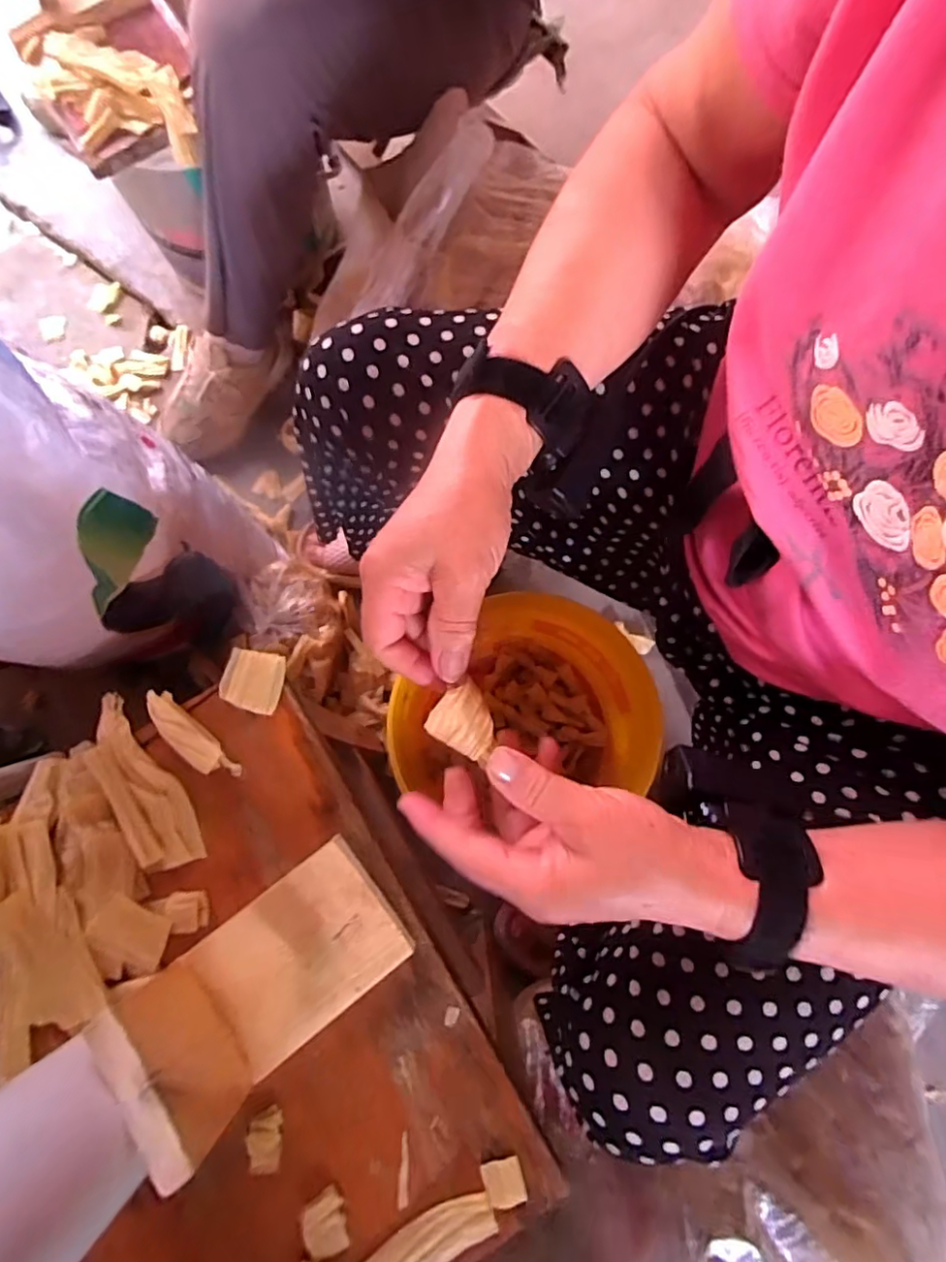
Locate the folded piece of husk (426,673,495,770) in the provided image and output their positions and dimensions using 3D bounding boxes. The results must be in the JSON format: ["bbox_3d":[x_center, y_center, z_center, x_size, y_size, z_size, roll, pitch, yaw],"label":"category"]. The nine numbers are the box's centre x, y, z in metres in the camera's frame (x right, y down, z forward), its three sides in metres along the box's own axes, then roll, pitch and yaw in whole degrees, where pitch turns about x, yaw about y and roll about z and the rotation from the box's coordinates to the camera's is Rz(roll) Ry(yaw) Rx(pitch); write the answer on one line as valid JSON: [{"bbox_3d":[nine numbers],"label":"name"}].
[{"bbox_3d":[-0.002,0.045,0.295,0.034,0.010,0.031,37,81,6],"label":"folded piece of husk"}]

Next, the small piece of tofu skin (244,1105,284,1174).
[{"bbox_3d":[-0.112,0.273,0.317,0.018,0.005,0.030,0,79,-1],"label":"small piece of tofu skin"}]

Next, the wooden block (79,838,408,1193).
[{"bbox_3d":[-0.103,0.181,0.300,0.129,0.076,0.079,-36,81,-7],"label":"wooden block"}]

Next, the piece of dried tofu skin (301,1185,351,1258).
[{"bbox_3d":[-0.077,0.312,0.310,0.021,0.010,0.029,-11,79,-3],"label":"piece of dried tofu skin"}]

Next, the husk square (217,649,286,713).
[{"bbox_3d":[-0.137,0.030,0.368,0.037,0.005,0.036,12,79,2],"label":"husk square"}]

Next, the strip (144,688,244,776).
[{"bbox_3d":[-0.171,0.065,0.356,0.069,0.011,0.020,43,82,7],"label":"strip"}]

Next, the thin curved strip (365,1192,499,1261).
[{"bbox_3d":[-0.022,0.320,0.308,0.072,0.009,0.022,-30,81,-6],"label":"thin curved strip"}]

